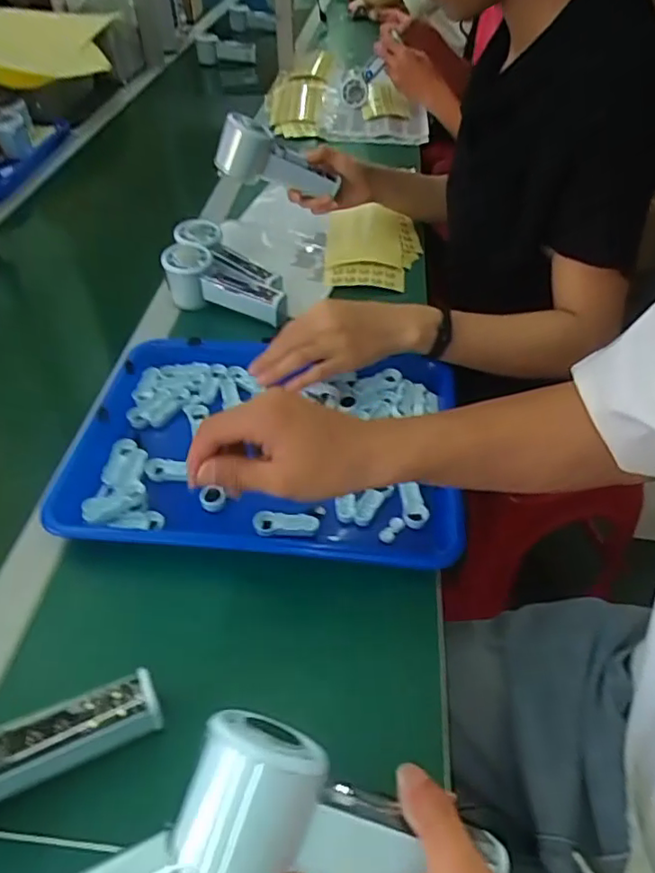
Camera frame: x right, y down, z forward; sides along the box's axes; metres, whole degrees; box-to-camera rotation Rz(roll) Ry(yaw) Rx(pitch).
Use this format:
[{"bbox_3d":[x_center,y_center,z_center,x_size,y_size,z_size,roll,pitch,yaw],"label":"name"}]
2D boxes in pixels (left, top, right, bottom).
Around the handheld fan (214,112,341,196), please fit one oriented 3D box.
[{"bbox_3d":[-0.062,-0.330,0.694,0.159,0.070,0.056,8,37,-37],"label":"handheld fan"}]

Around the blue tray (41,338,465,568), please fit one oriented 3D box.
[{"bbox_3d":[-0.050,0.002,0.518,0.333,0.034,0.251,3,47,5],"label":"blue tray"}]

